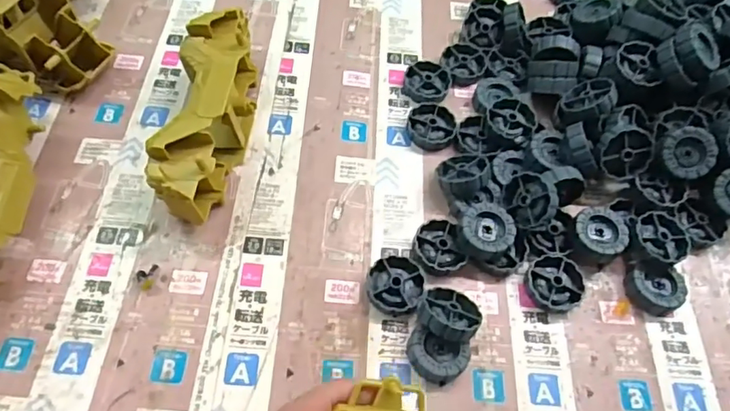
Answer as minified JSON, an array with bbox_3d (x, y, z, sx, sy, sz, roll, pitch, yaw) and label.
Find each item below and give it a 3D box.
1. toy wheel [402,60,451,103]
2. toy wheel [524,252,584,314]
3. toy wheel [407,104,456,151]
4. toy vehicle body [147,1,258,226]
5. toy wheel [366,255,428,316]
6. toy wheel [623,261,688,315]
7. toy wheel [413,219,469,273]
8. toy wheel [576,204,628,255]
[{"bbox_3d":[0.052,-0.102,0.457,0.038,0.010,0.042,31,64,14],"label":"toy wheel"},{"bbox_3d":[0.130,0.053,0.376,0.037,0.012,0.036,1,61,-2],"label":"toy wheel"},{"bbox_3d":[0.053,-0.063,0.438,0.037,0.010,0.040,1,61,-2],"label":"toy wheel"},{"bbox_3d":[-0.111,-0.067,0.397,0.051,0.058,0.168,5,61,0],"label":"toy vehicle body"},{"bbox_3d":[0.022,0.054,0.368,0.039,0.011,0.039,1,61,-2],"label":"toy wheel"},{"bbox_3d":[0.202,0.058,0.378,0.037,0.012,0.035,1,61,-2],"label":"toy wheel"},{"bbox_3d":[0.051,0.030,0.385,0.033,0.014,0.038,-12,62,-9],"label":"toy wheel"},{"bbox_3d":[0.166,0.019,0.386,0.036,0.016,0.035,1,61,-2],"label":"toy wheel"}]

